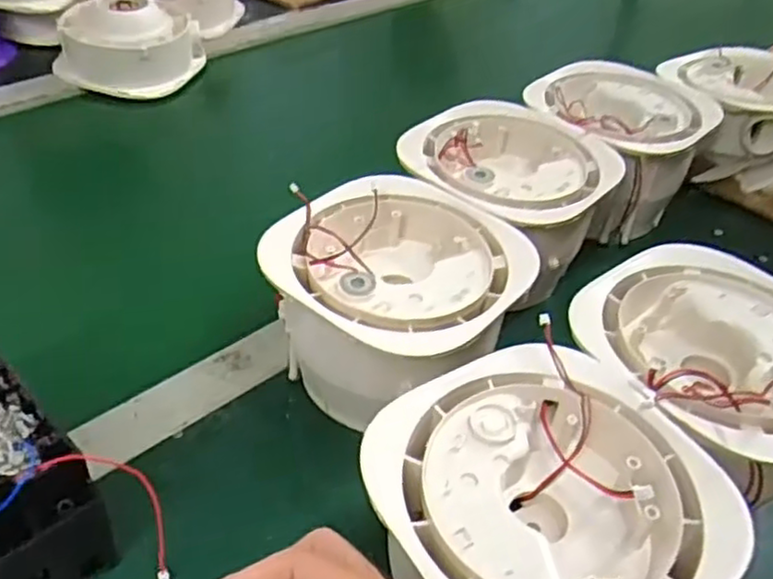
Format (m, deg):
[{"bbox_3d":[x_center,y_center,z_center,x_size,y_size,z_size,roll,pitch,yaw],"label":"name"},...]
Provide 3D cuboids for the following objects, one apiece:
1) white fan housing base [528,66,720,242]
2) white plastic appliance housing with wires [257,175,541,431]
[{"bbox_3d":[0.191,-0.120,0.622,0.139,0.095,0.139,3,41,-3],"label":"white fan housing base"},{"bbox_3d":[0.005,0.009,0.437,0.140,0.084,0.137,3,41,-3],"label":"white plastic appliance housing with wires"}]

